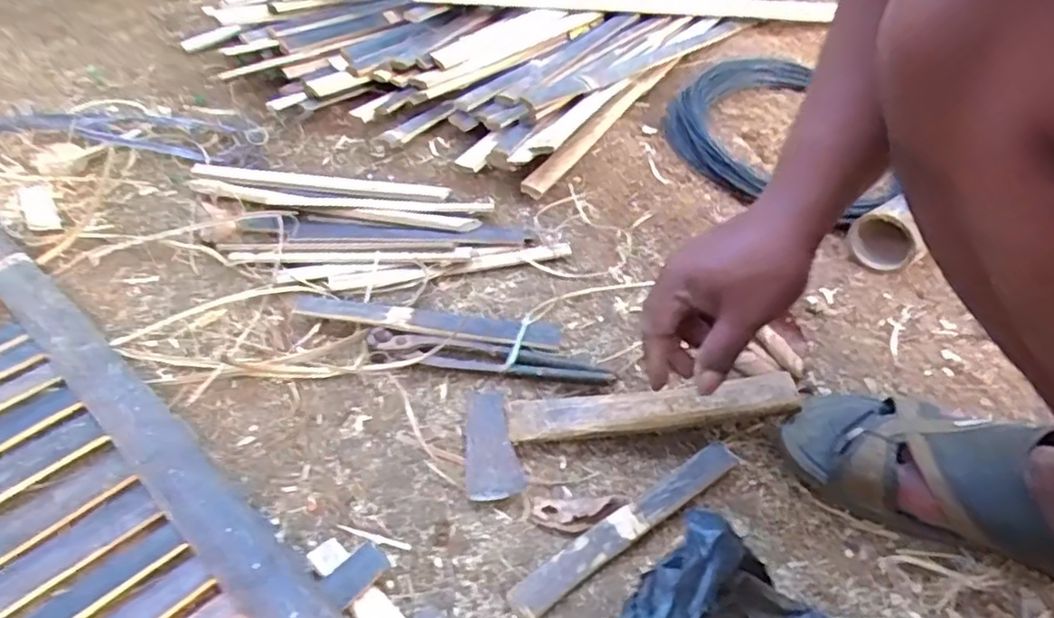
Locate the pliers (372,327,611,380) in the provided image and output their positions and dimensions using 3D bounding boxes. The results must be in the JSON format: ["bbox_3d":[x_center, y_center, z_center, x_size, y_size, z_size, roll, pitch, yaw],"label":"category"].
[{"bbox_3d":[-0.035,0.040,0.586,0.210,0.011,0.033,5,43,2],"label":"pliers"}]

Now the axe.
[{"bbox_3d":[0.078,0.081,0.552,0.275,0.034,0.095,-11,45,-13],"label":"axe"}]

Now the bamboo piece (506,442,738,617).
[{"bbox_3d":[0.075,0.155,0.488,0.210,0.009,0.027,-26,52,-28],"label":"bamboo piece"}]

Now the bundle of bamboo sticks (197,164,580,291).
[{"bbox_3d":[-0.185,-0.092,0.707,0.422,0.023,0.185,11,44,8],"label":"bundle of bamboo sticks"}]

